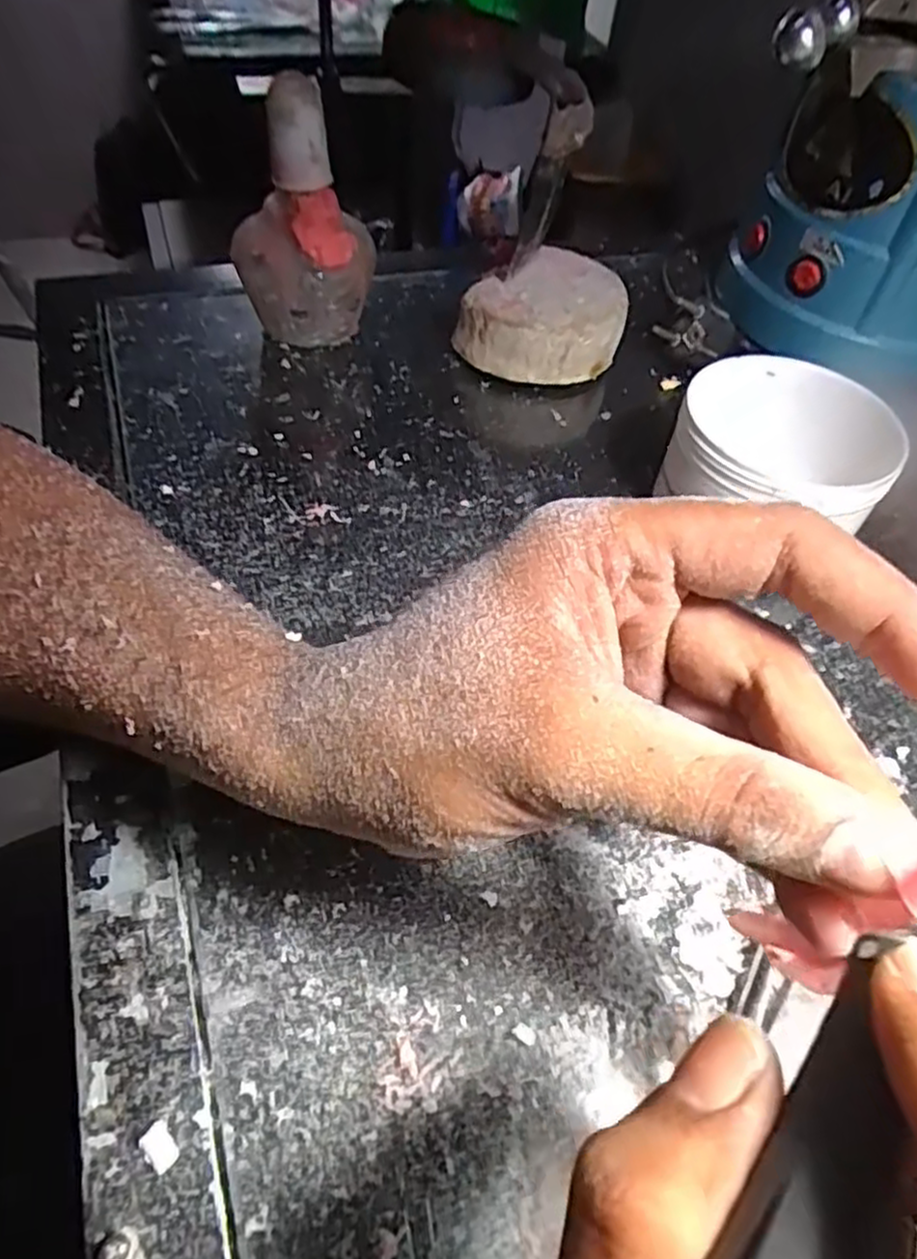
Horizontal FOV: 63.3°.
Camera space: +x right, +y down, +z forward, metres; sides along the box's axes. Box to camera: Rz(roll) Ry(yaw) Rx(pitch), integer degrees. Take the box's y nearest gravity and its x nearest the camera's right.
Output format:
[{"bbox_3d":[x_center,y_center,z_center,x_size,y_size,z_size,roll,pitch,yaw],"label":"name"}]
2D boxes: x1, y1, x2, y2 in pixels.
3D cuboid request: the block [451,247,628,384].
[{"bbox_3d":[0.047,-0.176,0.423,0.088,0.045,0.080,13,52,4],"label":"block"}]

